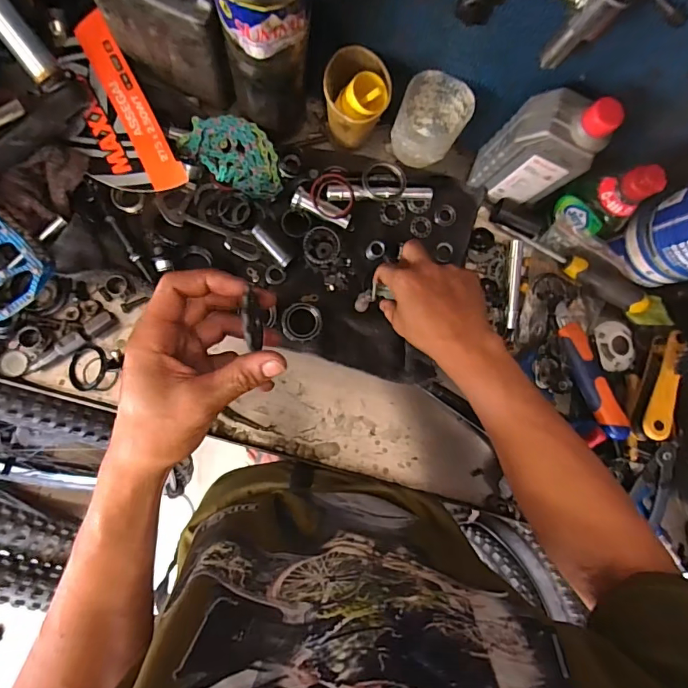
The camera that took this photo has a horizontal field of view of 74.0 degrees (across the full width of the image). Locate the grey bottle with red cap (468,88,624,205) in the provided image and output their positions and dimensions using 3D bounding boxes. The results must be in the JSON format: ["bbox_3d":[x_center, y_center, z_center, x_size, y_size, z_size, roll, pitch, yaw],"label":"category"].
[{"bbox_3d":[0.207,-0.207,0.479,0.082,0.165,0.055,21,82,-6],"label":"grey bottle with red cap"}]

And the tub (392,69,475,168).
[{"bbox_3d":[0.093,-0.244,0.511,0.069,0.087,0.064,1,85,-8],"label":"tub"}]

